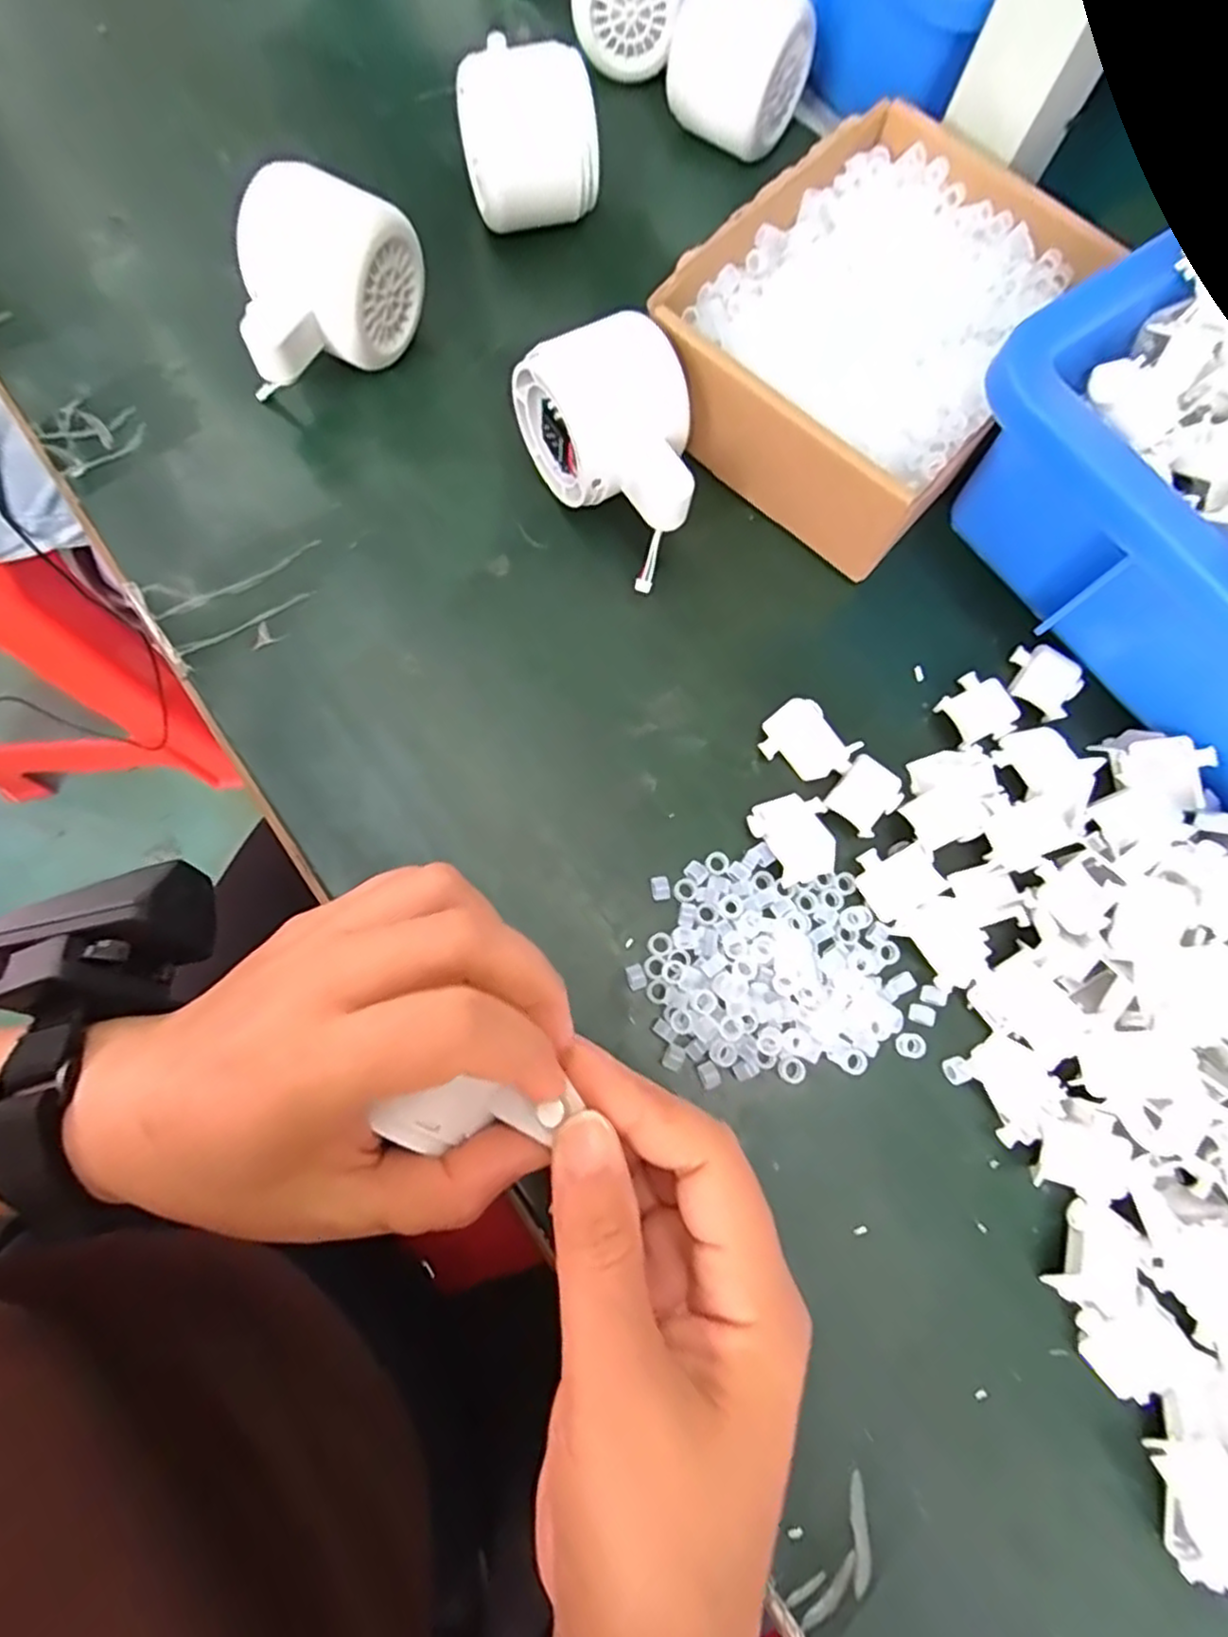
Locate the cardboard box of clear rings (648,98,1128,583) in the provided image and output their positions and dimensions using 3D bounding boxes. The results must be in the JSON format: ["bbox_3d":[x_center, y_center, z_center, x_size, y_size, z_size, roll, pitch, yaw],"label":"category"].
[{"bbox_3d":[0.113,-0.214,0.304,0.131,0.048,0.175,38,77,6],"label":"cardboard box of clear rings"}]

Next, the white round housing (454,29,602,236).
[{"bbox_3d":[-0.040,-0.311,0.318,0.053,0.049,0.055,0,78,-2],"label":"white round housing"}]

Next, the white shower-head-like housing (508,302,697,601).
[{"bbox_3d":[0.005,-0.150,0.282,0.055,0.049,0.083,-31,80,-10],"label":"white shower-head-like housing"}]

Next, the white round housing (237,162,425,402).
[{"bbox_3d":[-0.117,-0.212,0.288,0.057,0.054,0.067,11,76,-1],"label":"white round housing"}]

